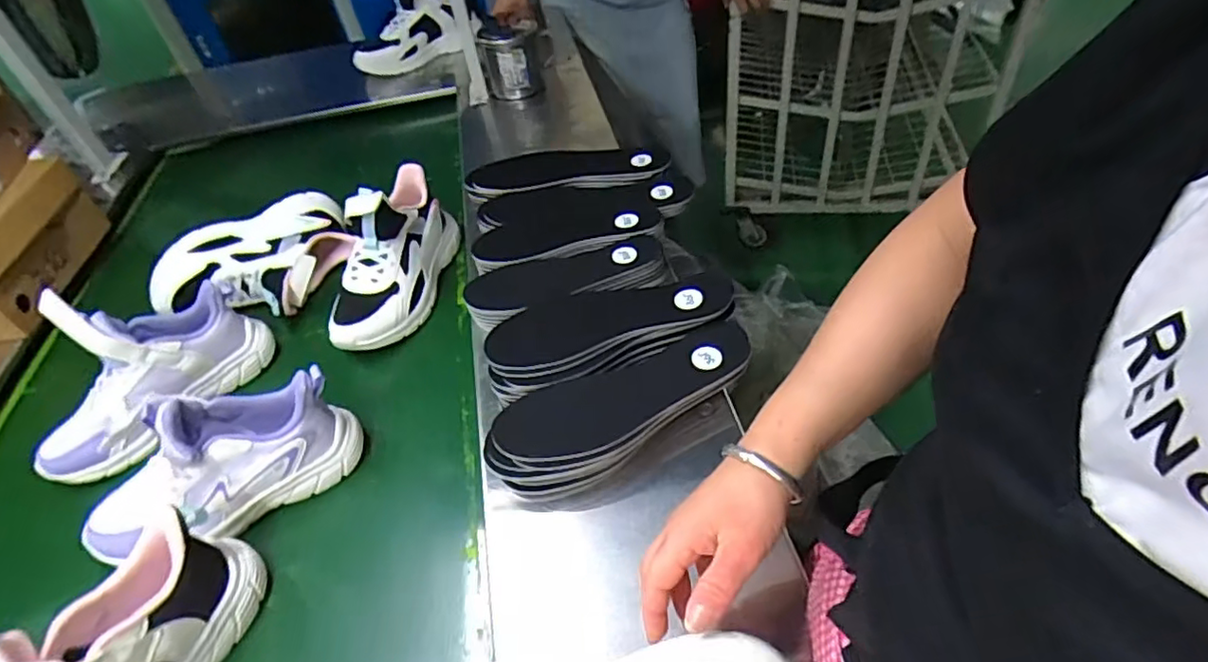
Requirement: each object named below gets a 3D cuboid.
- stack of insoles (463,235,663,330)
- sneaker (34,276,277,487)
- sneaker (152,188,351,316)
[{"bbox_3d":[-0.042,-0.058,0.687,0.220,0.017,0.088,-11,47,-4],"label":"stack of insoles"},{"bbox_3d":[-0.481,0.036,0.640,0.080,0.137,0.236,23,53,26],"label":"sneaker"},{"bbox_3d":[-0.428,-0.080,0.778,0.233,0.082,0.133,-34,52,-23],"label":"sneaker"}]

